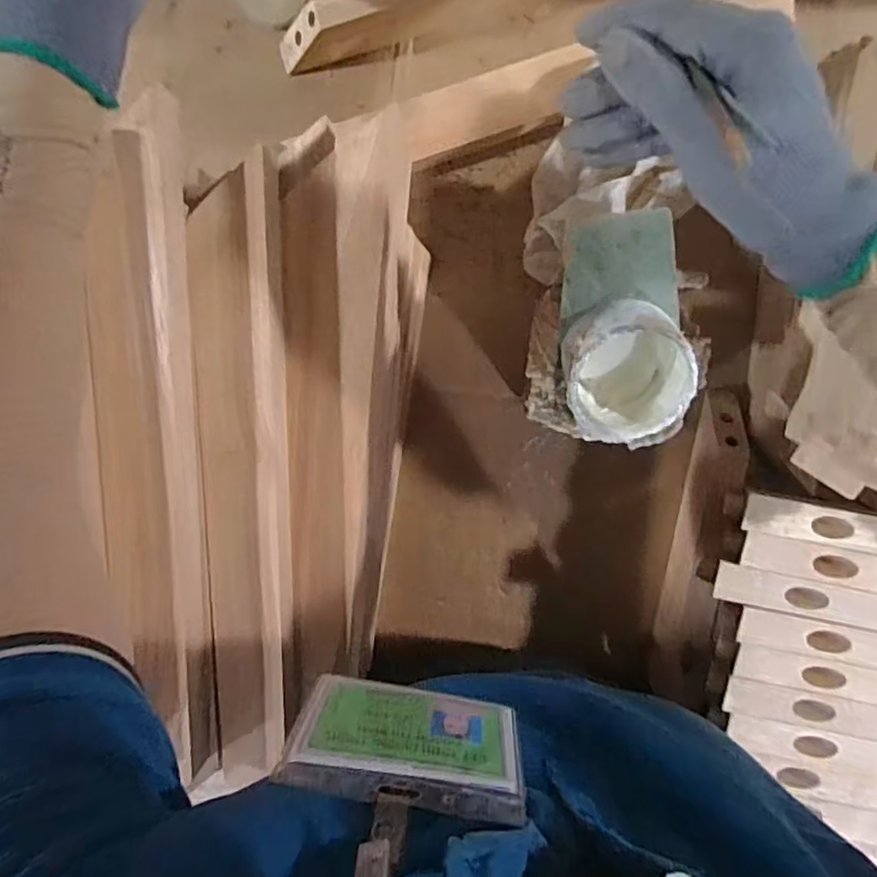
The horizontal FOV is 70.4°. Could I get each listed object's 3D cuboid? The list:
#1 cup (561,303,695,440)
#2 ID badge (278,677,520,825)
[{"bbox_3d":[0.127,-0.041,0.420,0.082,0.062,0.102,-10,96,6],"label":"cup"},{"bbox_3d":[-0.013,0.133,0.274,0.099,0.077,0.005,9,98,4],"label":"ID badge"}]

